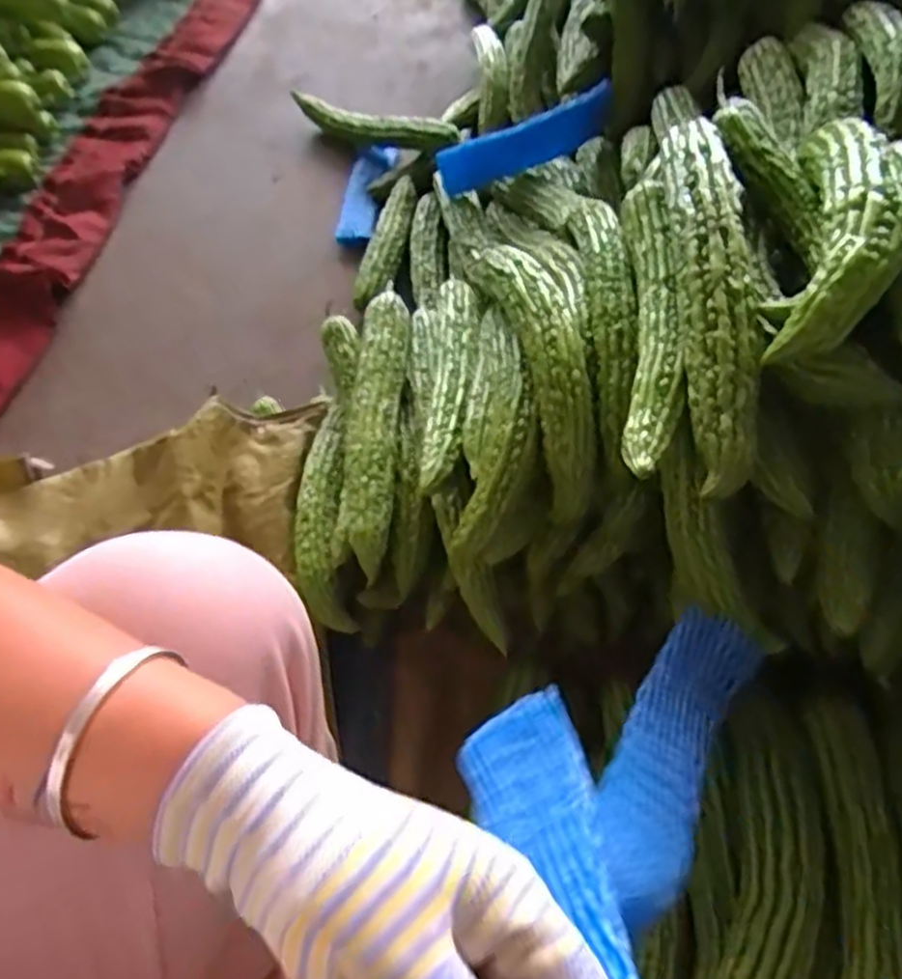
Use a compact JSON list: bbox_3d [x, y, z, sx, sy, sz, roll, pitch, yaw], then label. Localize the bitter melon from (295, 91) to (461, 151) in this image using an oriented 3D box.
[{"bbox_3d":[-0.120,-0.563,1.188,0.307,0.066,0.046,26,61,18],"label":"bitter melon"}]

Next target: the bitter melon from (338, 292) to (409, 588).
[{"bbox_3d":[-0.079,-0.058,0.743,0.062,0.065,0.305,1,56,3],"label":"bitter melon"}]

